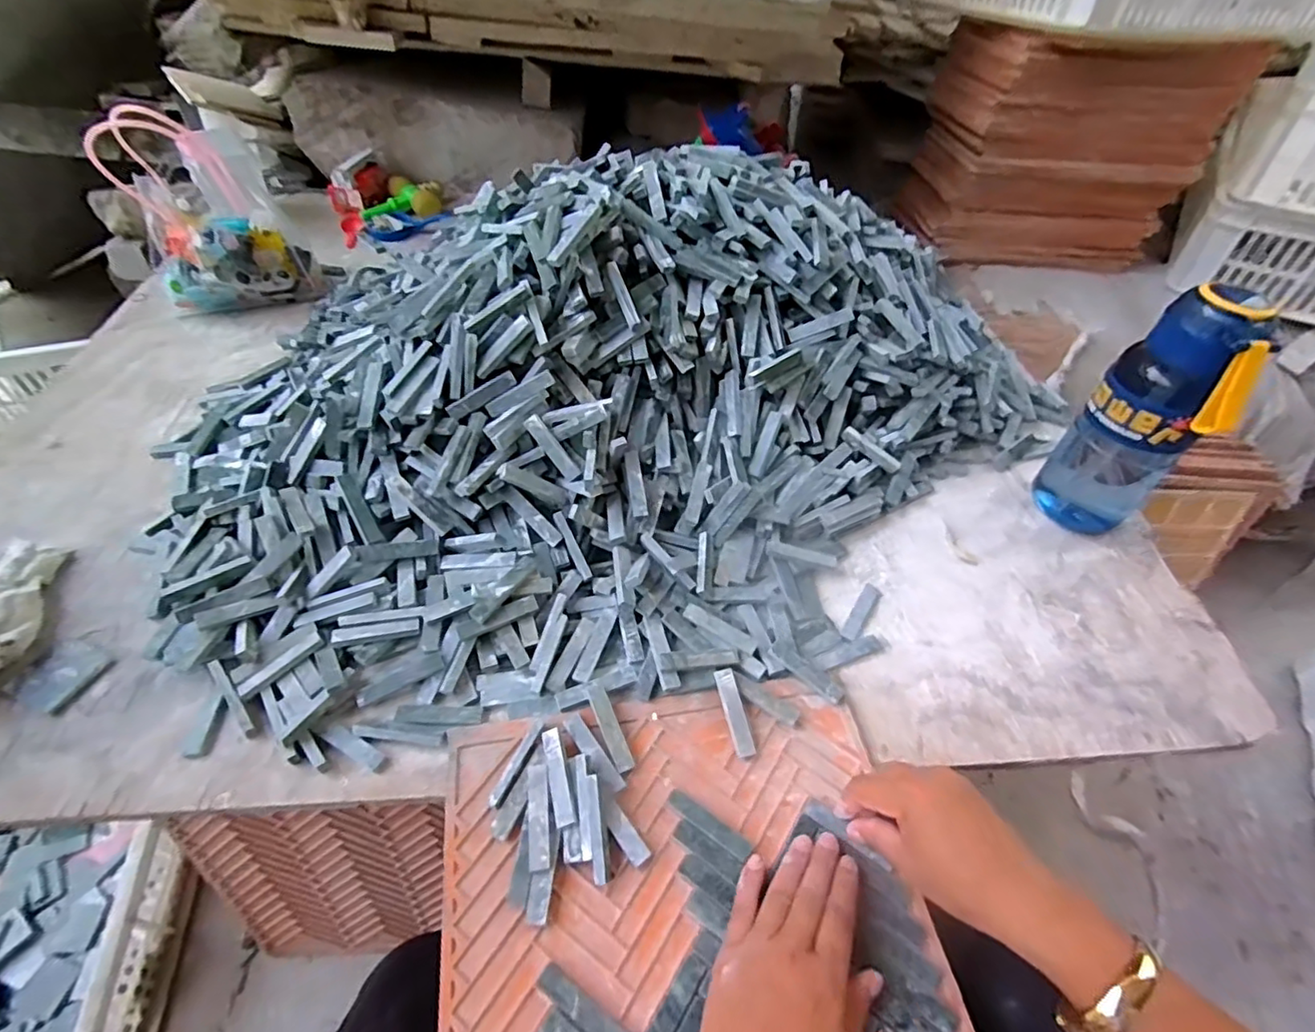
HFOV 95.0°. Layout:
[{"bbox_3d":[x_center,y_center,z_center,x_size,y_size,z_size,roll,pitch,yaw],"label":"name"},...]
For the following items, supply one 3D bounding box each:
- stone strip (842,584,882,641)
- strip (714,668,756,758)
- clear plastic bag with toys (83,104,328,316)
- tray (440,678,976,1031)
[{"bbox_3d":[0.173,0.080,0.507,0.015,0.004,0.061,30,55,19],"label":"stone strip"},{"bbox_3d":[0.057,0.143,0.441,0.014,0.009,0.062,-10,65,-12],"label":"strip"},{"bbox_3d":[-0.498,-0.332,0.683,0.163,0.202,0.074,-26,57,-23],"label":"clear plastic bag with toys"},{"bbox_3d":[0.027,0.270,0.343,0.288,0.019,0.344,-6,51,-9],"label":"tray"}]

